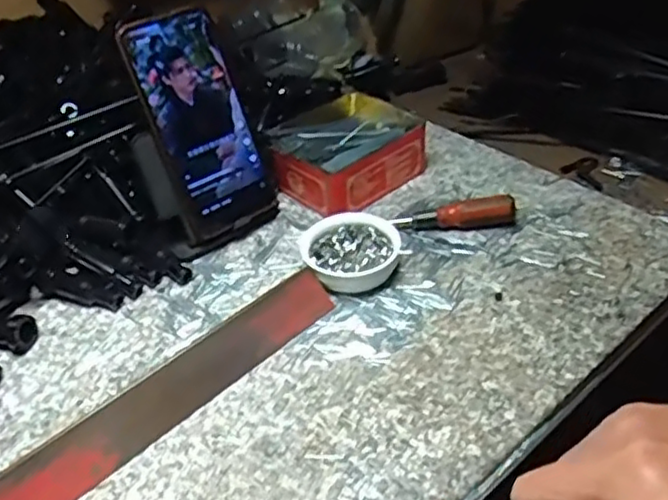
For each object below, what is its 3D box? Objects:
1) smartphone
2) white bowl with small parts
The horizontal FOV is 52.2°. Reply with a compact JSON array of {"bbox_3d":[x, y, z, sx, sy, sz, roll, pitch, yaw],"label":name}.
[{"bbox_3d":[-0.103,-0.098,0.527,0.085,0.168,0.008,-29,20,-28],"label":"smartphone"},{"bbox_3d":[0.013,0.000,0.514,0.069,0.024,0.065,-3,39,3],"label":"white bowl with small parts"}]

